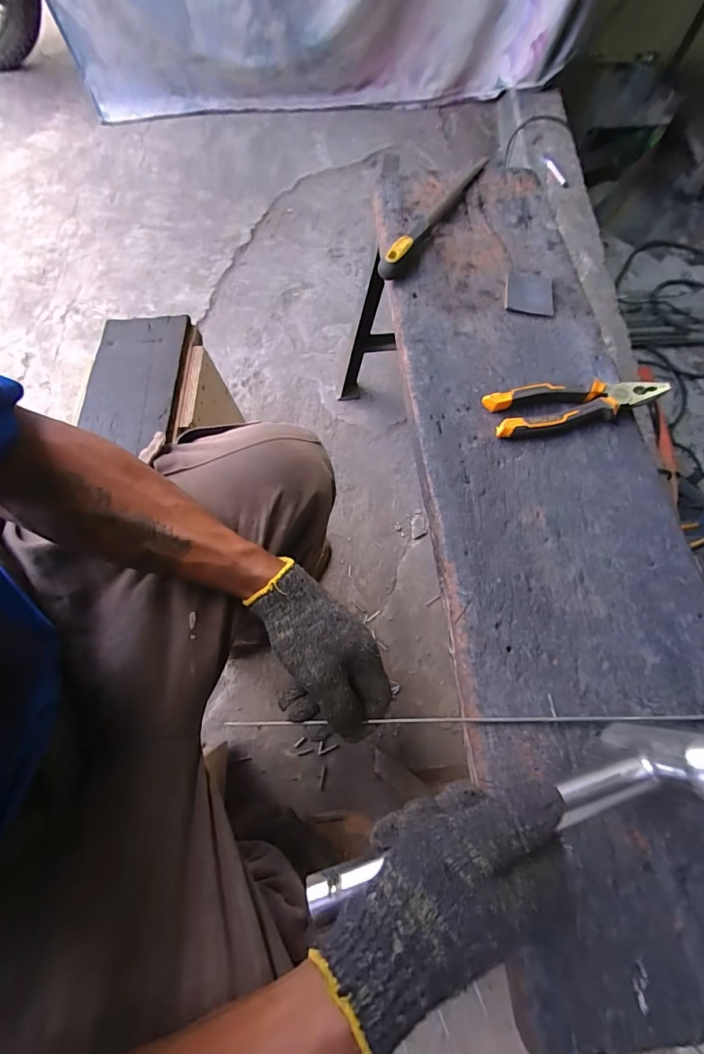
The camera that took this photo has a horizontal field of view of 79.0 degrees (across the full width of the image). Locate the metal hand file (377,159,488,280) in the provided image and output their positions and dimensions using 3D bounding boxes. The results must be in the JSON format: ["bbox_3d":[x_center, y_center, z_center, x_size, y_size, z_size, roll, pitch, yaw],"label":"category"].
[{"bbox_3d":[0.119,-0.434,0.578,0.025,0.033,0.292,31,71,9],"label":"metal hand file"}]

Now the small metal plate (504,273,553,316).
[{"bbox_3d":[0.228,-0.300,0.550,0.059,0.009,0.070,8,70,1],"label":"small metal plate"}]

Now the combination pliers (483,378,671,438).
[{"bbox_3d":[0.245,-0.134,0.468,0.188,0.028,0.052,-8,70,-5],"label":"combination pliers"}]

